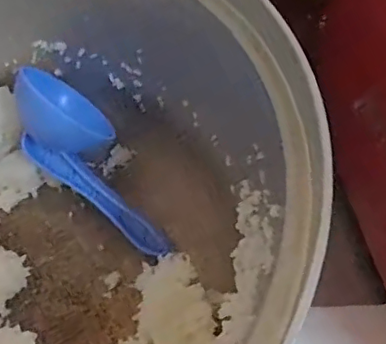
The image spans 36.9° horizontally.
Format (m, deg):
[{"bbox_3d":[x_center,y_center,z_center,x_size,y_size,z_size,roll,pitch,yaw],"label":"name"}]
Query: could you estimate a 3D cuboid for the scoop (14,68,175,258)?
[{"bbox_3d":[-0.089,-0.010,0.505,0.074,0.048,0.205,-31,75,-20],"label":"scoop"}]

